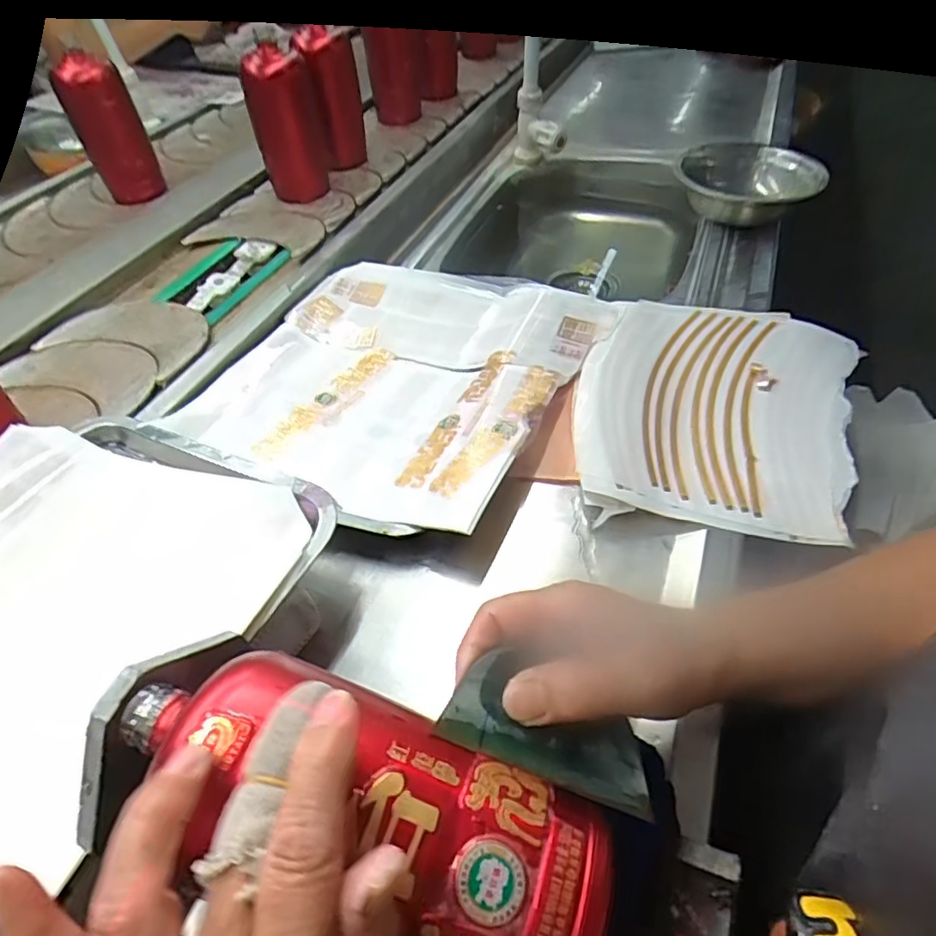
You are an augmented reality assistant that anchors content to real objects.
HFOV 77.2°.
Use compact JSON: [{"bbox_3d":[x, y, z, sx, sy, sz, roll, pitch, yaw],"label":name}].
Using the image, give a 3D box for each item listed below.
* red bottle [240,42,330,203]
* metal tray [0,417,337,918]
[{"bbox_3d":[-0.250,-0.474,0.810,0.085,0.181,0.072,-12,48,-8],"label":"red bottle"},{"bbox_3d":[-0.260,0.123,0.344,0.270,0.062,0.345,14,50,15],"label":"metal tray"}]

